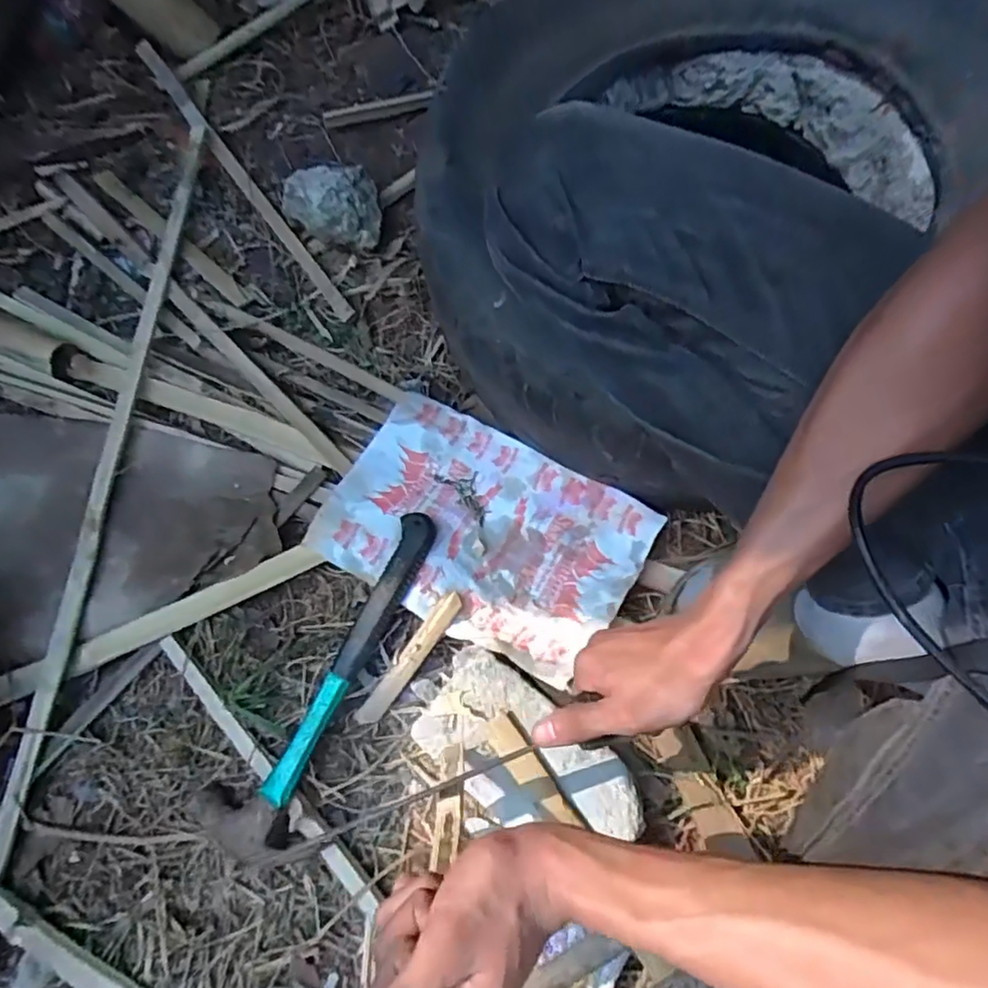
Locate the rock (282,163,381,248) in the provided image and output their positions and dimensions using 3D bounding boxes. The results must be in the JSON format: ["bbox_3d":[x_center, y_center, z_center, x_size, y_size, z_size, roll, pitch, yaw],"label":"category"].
[{"bbox_3d":[-0.197,-0.346,0.751,0.114,0.054,0.113,-15,71,-3],"label":"rock"}]

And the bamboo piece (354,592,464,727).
[{"bbox_3d":[-0.080,0.159,0.595,0.019,0.010,0.149,38,88,16],"label":"bamboo piece"}]

